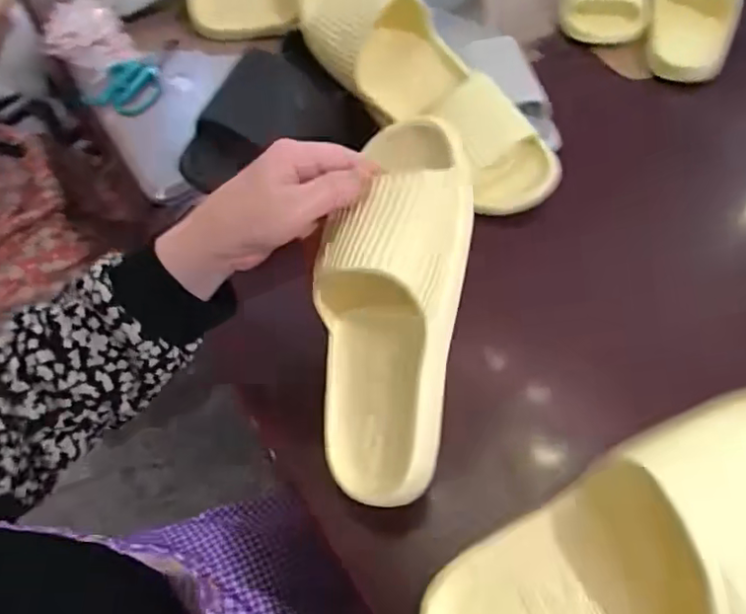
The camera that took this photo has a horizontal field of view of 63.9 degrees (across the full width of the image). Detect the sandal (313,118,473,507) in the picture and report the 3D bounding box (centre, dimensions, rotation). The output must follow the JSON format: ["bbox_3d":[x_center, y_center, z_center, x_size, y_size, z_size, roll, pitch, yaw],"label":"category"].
[{"bbox_3d":[0.007,0.006,0.383,0.089,0.241,0.072,9,10,9],"label":"sandal"}]

